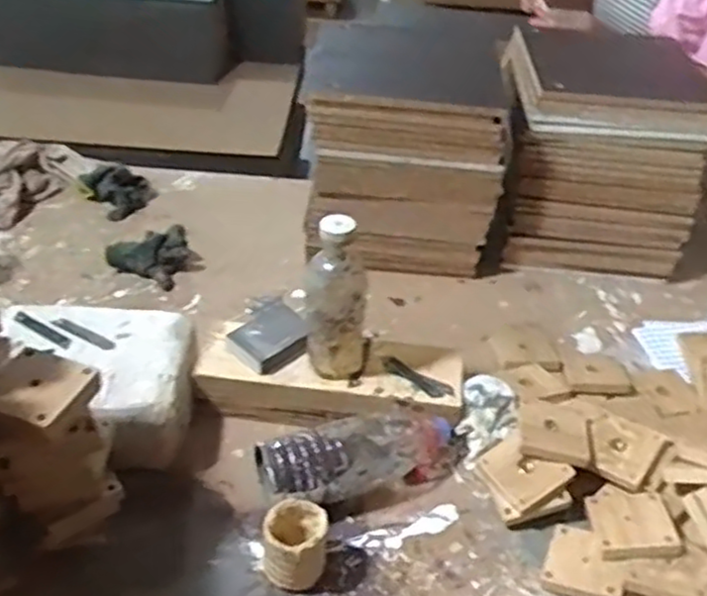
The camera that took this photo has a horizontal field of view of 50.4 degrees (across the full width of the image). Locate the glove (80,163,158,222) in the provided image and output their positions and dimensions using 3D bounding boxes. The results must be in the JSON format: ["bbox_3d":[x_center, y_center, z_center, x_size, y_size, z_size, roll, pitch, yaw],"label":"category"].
[{"bbox_3d":[-0.416,-0.190,1.323,0.103,0.081,0.067,13,38,11],"label":"glove"}]

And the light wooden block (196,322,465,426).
[{"bbox_3d":[-0.030,0.113,0.974,0.330,0.075,0.101,6,37,2],"label":"light wooden block"}]

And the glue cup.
[{"bbox_3d":[-0.060,0.260,0.780,0.064,0.072,0.069,3,37,-2],"label":"glue cup"}]

